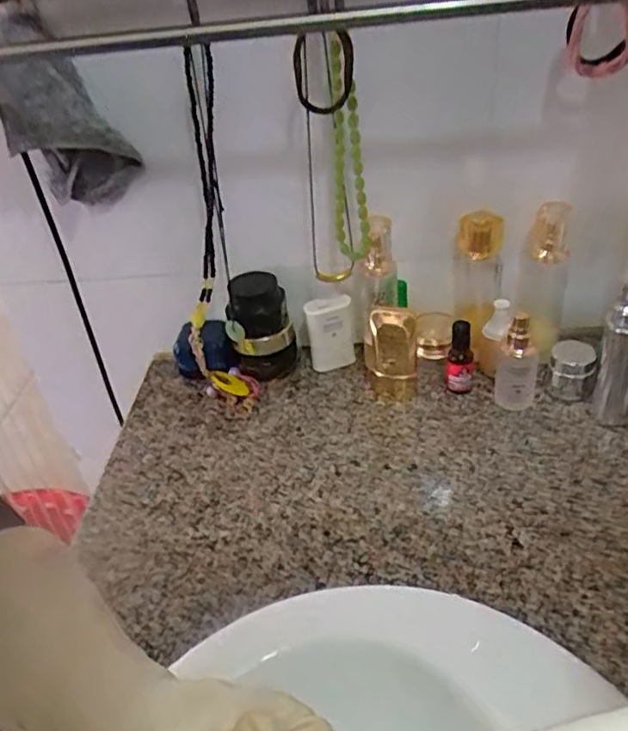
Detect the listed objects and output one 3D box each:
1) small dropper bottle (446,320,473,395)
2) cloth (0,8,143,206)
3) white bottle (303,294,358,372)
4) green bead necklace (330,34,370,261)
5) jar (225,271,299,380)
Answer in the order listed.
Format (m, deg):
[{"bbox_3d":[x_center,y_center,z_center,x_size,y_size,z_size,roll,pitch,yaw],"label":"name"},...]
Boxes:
[{"bbox_3d":[0.163,-0.008,0.711,0.029,0.087,0.025,2,38,13],"label":"small dropper bottle"},{"bbox_3d":[-0.251,-0.247,0.643,0.115,0.177,0.056,-22,39,-19],"label":"cloth"},{"bbox_3d":[0.020,-0.036,0.770,0.053,0.093,0.034,-3,37,6],"label":"white bottle"},{"bbox_3d":[0.034,-0.205,0.634,0.034,0.216,0.021,-4,37,5],"label":"green bead necklace"},{"bbox_3d":[-0.063,-0.043,0.764,0.074,0.127,0.059,-10,37,-3],"label":"jar"}]

